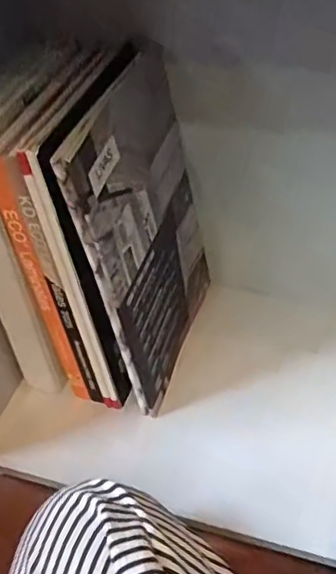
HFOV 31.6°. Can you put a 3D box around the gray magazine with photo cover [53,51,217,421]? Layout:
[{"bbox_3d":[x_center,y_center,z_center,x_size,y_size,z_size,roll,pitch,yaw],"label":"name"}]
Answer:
[{"bbox_3d":[-0.014,-0.054,0.647,0.016,0.332,0.235,4,46,22],"label":"gray magazine with photo cover"}]

